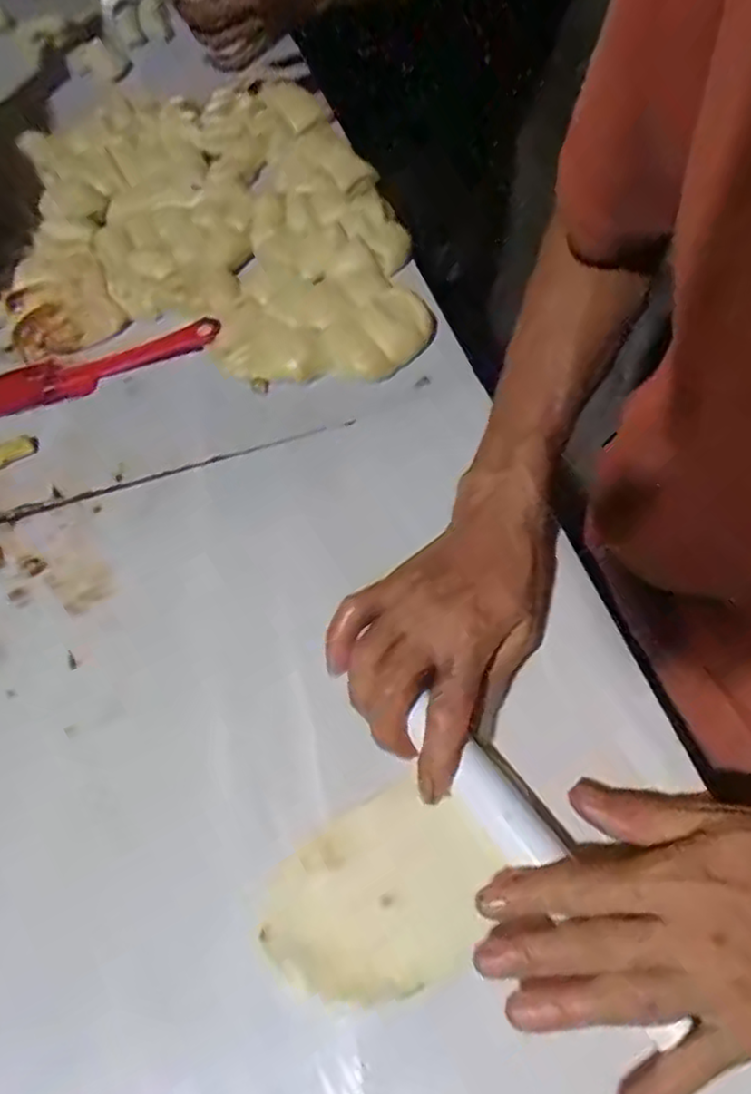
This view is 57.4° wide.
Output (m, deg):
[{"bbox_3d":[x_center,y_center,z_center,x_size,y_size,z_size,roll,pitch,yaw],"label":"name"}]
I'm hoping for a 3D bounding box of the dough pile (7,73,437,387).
[{"bbox_3d":[-0.164,-0.321,0.653,0.331,0.027,0.516,-13,57,-4],"label":"dough pile"}]

